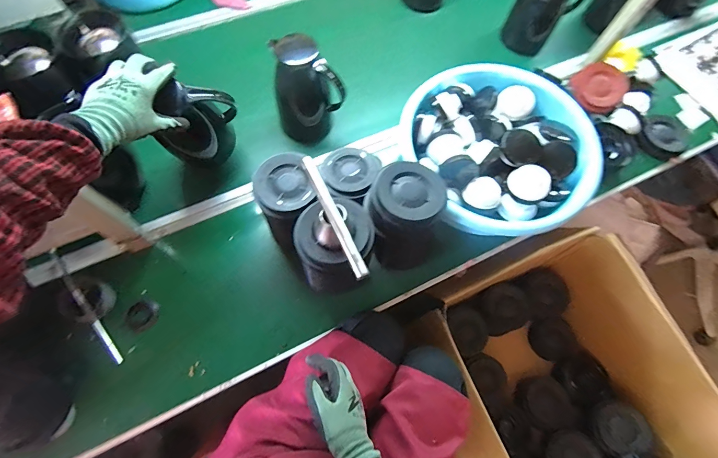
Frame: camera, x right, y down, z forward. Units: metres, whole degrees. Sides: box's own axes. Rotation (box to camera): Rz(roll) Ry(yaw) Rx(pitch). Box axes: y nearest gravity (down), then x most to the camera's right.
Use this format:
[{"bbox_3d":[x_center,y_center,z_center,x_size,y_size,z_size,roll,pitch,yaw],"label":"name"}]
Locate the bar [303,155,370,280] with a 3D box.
[{"bbox_3d":[-0.038,-0.021,0.518,0.019,0.009,0.205,-23,71,-12],"label":"bar"}]

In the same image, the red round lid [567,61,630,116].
[{"bbox_3d":[0.599,-0.357,0.887,0.126,0.038,0.119,1,93,15],"label":"red round lid"}]

